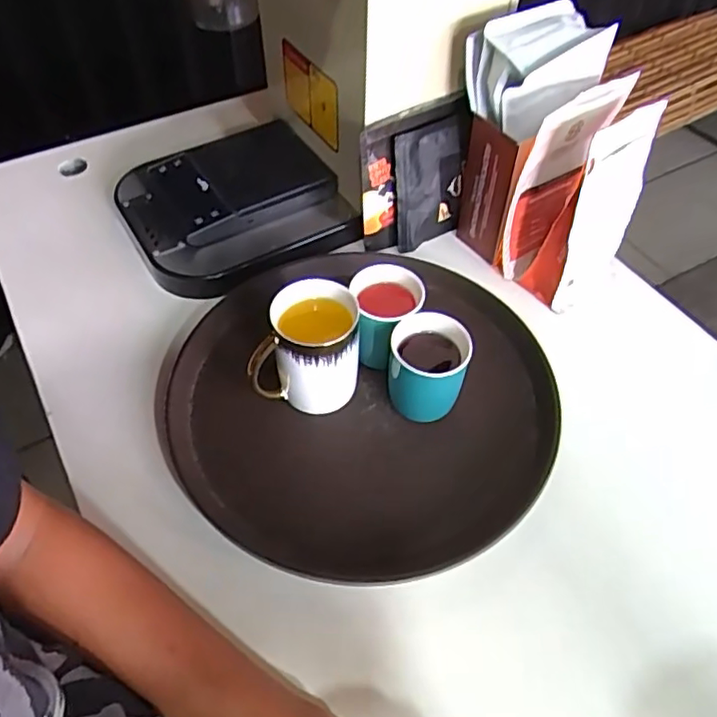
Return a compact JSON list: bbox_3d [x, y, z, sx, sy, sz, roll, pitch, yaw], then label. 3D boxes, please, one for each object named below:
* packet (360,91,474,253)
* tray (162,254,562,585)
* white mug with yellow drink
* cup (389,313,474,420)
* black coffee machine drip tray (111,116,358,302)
[{"bbox_3d":[0.059,-0.185,0.651,0.117,0.142,0.034,-24,52,-19],"label":"packet"},{"bbox_3d":[0.005,0.031,0.566,0.332,0.022,0.338,0,52,0],"label":"tray"},{"bbox_3d":[-0.042,-0.011,0.540,0.086,0.106,0.076,7,48,8],"label":"white mug with yellow drink"},{"bbox_3d":[0.059,0.014,0.535,0.065,0.086,0.067,-1,48,1],"label":"cup"},{"bbox_3d":[-0.142,-0.170,0.693,0.220,0.062,0.190,-25,52,-20],"label":"black coffee machine drip tray"}]

